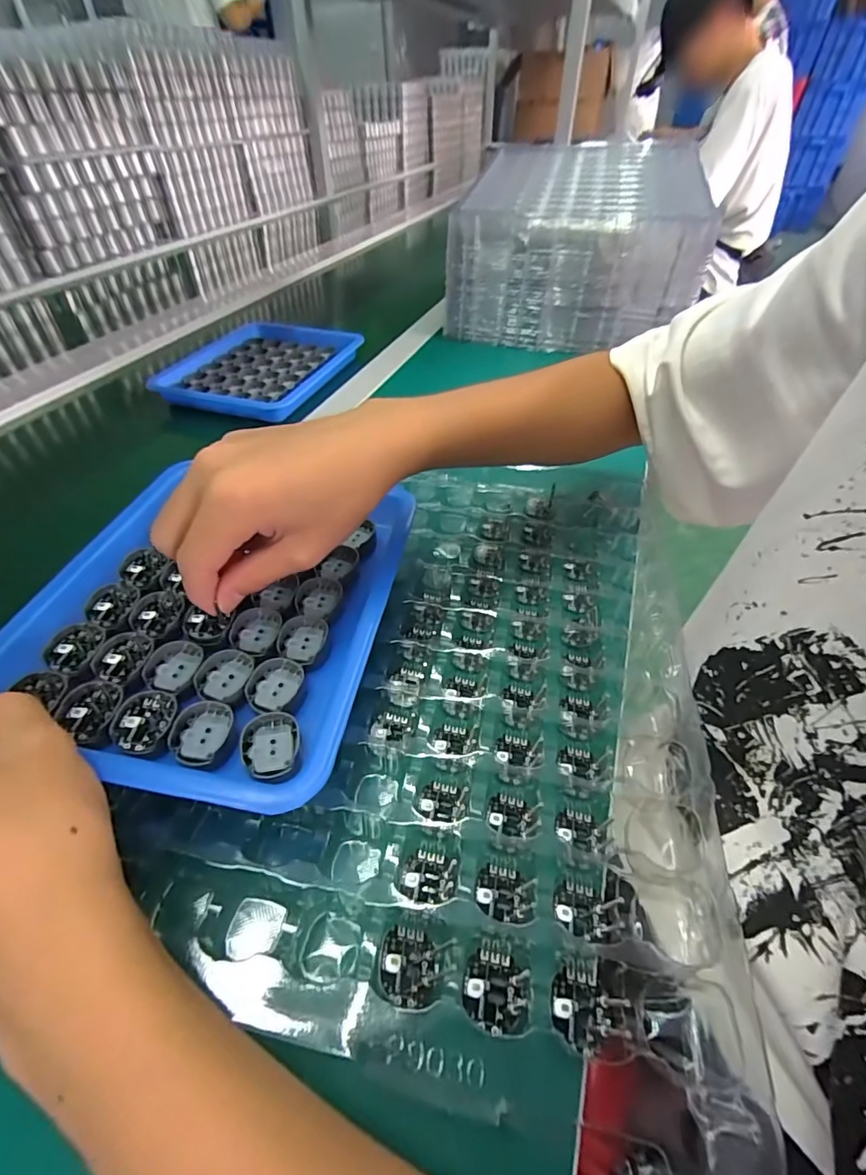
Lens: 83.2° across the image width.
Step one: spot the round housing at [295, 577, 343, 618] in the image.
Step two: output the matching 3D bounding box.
[{"bbox_3d":[-0.065,0.005,0.279,0.025,0.008,0.028,-5,46,-4],"label":"round housing"}]

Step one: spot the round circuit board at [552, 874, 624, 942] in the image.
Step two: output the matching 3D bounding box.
[{"bbox_3d":[0.064,0.131,0.201,0.027,0.007,0.023,-2,46,-1],"label":"round circuit board"}]

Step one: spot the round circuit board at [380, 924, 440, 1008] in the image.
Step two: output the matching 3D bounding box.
[{"bbox_3d":[-0.009,0.143,0.183,0.024,0.004,0.024,25,36,-20],"label":"round circuit board"}]

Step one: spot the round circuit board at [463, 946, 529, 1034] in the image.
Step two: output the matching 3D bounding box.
[{"bbox_3d":[0.023,0.150,0.182,0.024,0.004,0.023,-1,46,1],"label":"round circuit board"}]

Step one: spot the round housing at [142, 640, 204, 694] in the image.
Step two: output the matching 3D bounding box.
[{"bbox_3d":[-0.130,0.040,0.242,0.023,0.008,0.027,-2,46,-1],"label":"round housing"}]

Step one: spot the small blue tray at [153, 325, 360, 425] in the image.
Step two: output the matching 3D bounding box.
[{"bbox_3d":[-0.198,-0.264,0.579,0.190,0.020,0.218,11,47,11],"label":"small blue tray"}]

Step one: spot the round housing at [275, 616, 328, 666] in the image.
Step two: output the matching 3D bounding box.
[{"bbox_3d":[-0.070,0.026,0.259,0.024,0.006,0.029,10,47,11],"label":"round housing"}]

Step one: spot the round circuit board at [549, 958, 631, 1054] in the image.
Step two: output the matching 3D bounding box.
[{"bbox_3d":[0.056,0.152,0.177,0.025,0.008,0.025,-1,46,1],"label":"round circuit board"}]

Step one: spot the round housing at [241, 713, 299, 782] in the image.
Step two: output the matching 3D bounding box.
[{"bbox_3d":[-0.072,0.070,0.216,0.024,0.009,0.033,-9,46,-7],"label":"round housing"}]

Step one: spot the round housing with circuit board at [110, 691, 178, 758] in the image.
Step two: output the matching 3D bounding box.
[{"bbox_3d":[-0.130,0.060,0.219,0.023,0.010,0.033,-6,46,-5],"label":"round housing with circuit board"}]

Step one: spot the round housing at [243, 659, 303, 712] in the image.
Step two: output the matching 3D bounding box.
[{"bbox_3d":[-0.078,0.048,0.238,0.026,0.006,0.026,-1,46,1],"label":"round housing"}]

